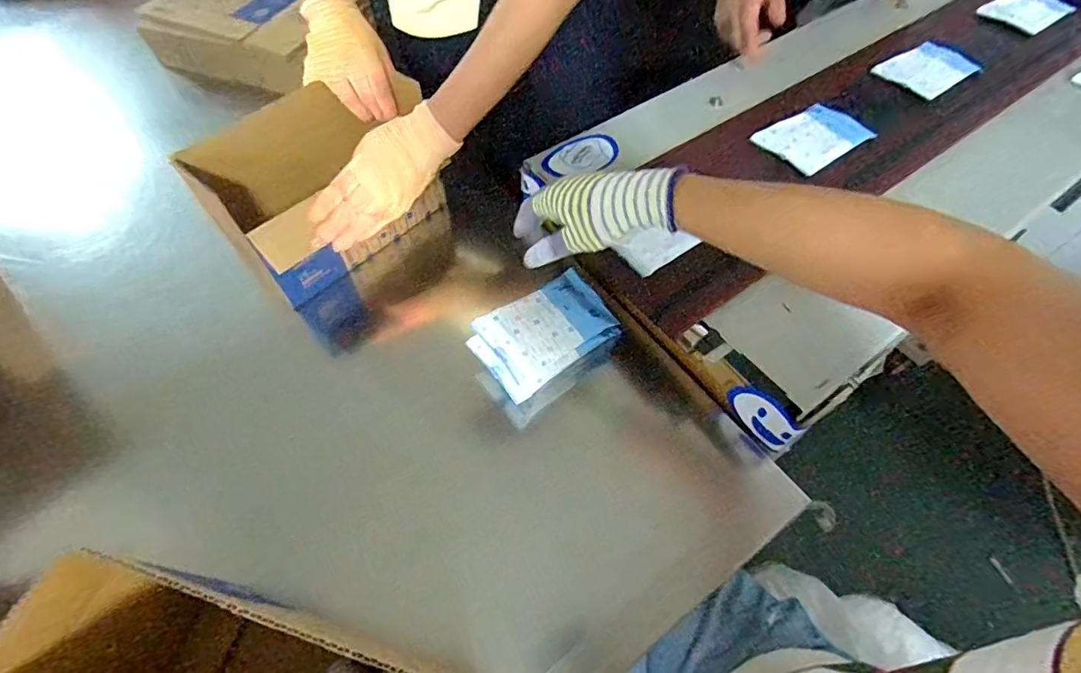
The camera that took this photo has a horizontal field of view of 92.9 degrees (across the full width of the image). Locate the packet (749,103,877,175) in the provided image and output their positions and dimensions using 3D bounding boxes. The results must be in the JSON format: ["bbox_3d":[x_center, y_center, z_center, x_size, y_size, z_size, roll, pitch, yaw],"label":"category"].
[{"bbox_3d":[0.332,-0.243,0.626,0.124,0.021,0.082,-30,75,-14],"label":"packet"}]

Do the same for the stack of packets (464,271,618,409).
[{"bbox_3d":[0.004,-0.007,0.536,0.142,0.032,0.089,-36,64,-18],"label":"stack of packets"}]

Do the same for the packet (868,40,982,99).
[{"bbox_3d":[0.535,-0.370,0.705,0.124,0.018,0.083,-31,69,-17],"label":"packet"}]

